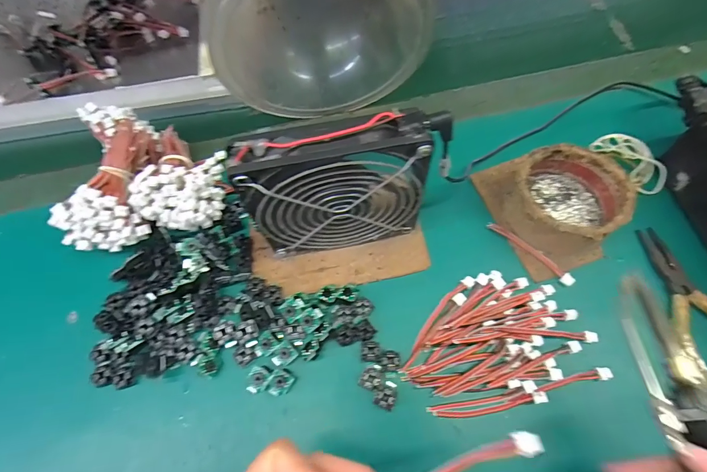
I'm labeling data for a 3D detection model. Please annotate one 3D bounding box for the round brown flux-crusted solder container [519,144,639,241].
[{"bbox_3d":[0.171,-0.030,0.297,0.080,0.040,0.080,-1,66,3],"label":"round brown flux-crusted solder container"}]

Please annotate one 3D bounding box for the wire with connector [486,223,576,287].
[{"bbox_3d":[0.142,0.013,0.297,0.077,0.004,0.009,40,72,19],"label":"wire with connector"}]

